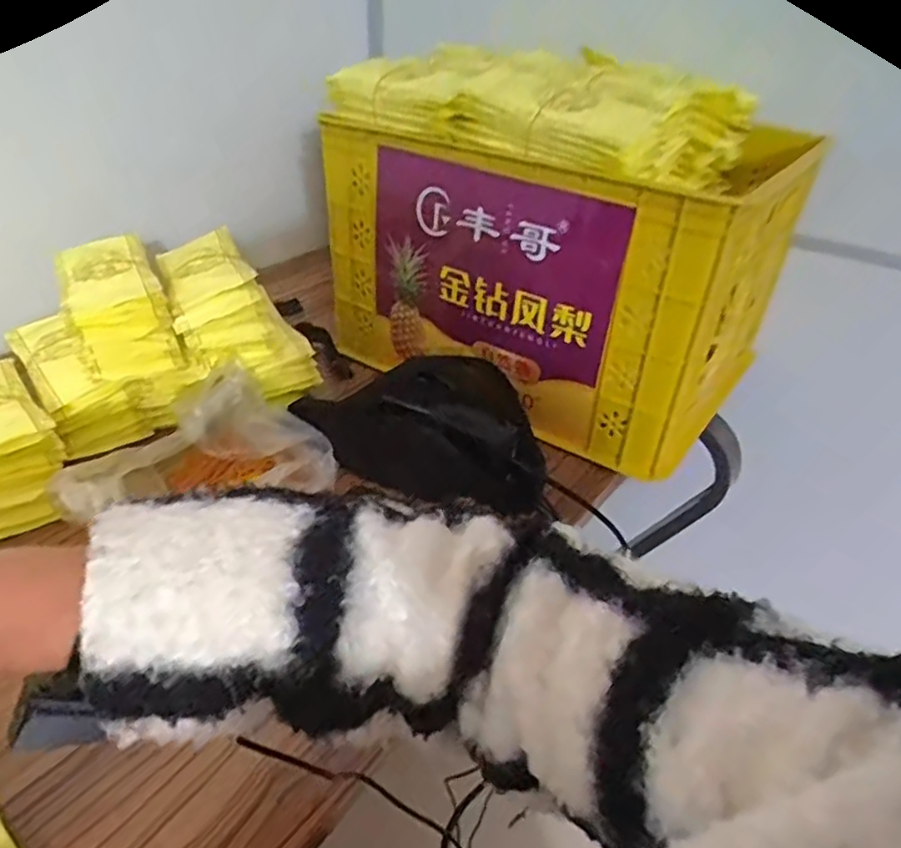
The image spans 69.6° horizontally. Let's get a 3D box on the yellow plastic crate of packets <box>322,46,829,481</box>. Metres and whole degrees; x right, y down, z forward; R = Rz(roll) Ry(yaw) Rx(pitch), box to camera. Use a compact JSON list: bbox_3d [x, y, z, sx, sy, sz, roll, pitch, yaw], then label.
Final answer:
[{"bbox_3d":[0.135,-0.227,0.752,0.426,0.312,0.337,26,41,28],"label":"yellow plastic crate of packets"}]

